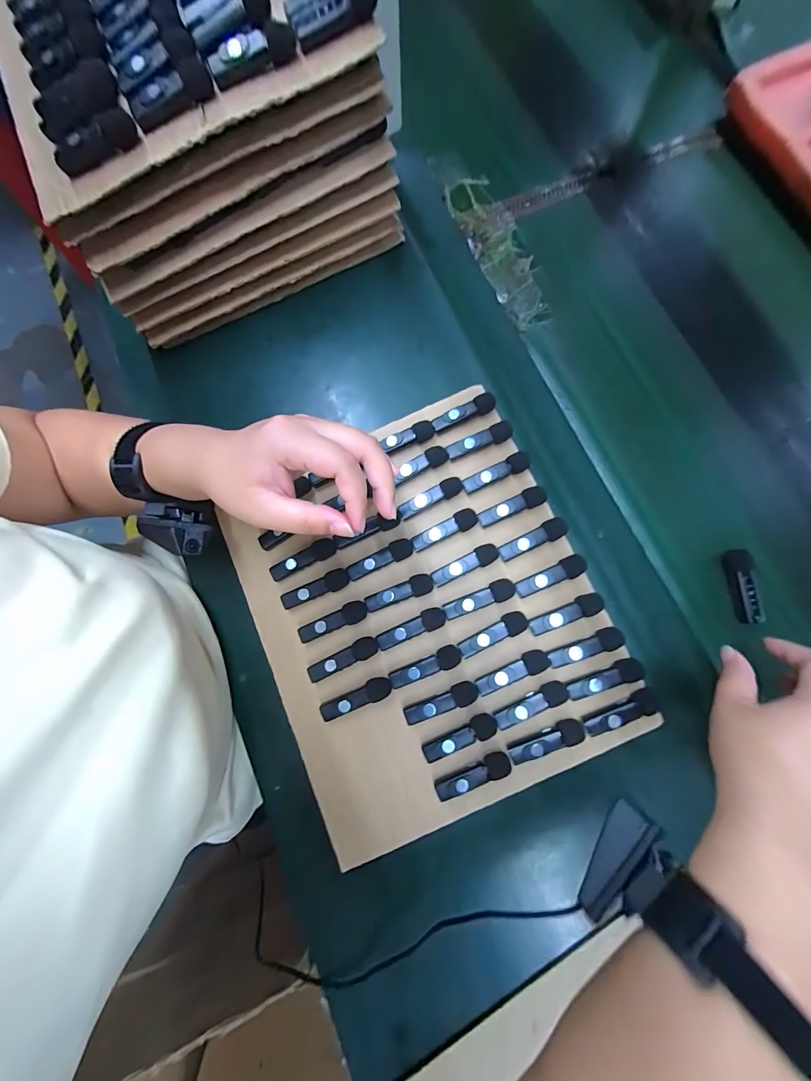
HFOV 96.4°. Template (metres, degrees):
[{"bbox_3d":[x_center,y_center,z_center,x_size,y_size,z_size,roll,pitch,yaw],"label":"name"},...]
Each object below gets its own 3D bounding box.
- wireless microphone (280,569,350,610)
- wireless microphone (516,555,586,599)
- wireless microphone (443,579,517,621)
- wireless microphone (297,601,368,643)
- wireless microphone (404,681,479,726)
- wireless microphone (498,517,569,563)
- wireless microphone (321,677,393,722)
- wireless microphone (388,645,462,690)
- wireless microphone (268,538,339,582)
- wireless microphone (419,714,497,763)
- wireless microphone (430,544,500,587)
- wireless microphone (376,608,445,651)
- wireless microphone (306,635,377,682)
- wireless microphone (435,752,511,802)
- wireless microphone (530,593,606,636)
[{"bbox_3d":[-0.083,0.047,0.339,0.066,0.013,0.019,-26,81,-4],"label":"wireless microphone"},{"bbox_3d":[0.130,0.032,0.324,0.065,0.010,0.019,-20,80,-3],"label":"wireless microphone"},{"bbox_3d":[0.066,0.053,0.329,0.065,0.018,0.019,-18,80,-3],"label":"wireless microphone"},{"bbox_3d":[-0.066,0.074,0.333,0.065,0.011,0.019,-21,80,-3],"label":"wireless microphone"},{"bbox_3d":[0.031,0.140,0.315,0.065,0.014,0.018,-19,80,-3],"label":"wireless microphone"},{"bbox_3d":[0.116,0.000,0.332,0.064,0.012,0.019,-25,80,-4],"label":"wireless microphone"},{"bbox_3d":[-0.044,0.139,0.321,0.064,0.013,0.019,-21,80,-3],"label":"wireless microphone"},{"bbox_3d":[0.017,0.112,0.321,0.065,0.012,0.018,-21,80,-3],"label":"wireless microphone"},{"bbox_3d":[-0.096,0.018,0.344,0.066,0.012,0.018,-25,80,-4],"label":"wireless microphone"},{"bbox_3d":[0.046,0.168,0.309,0.065,0.014,0.018,-26,81,-4],"label":"wireless microphone"},{"bbox_3d":[0.055,0.023,0.335,0.064,0.014,0.019,-22,80,-3],"label":"wireless microphone"},{"bbox_3d":[0.005,0.080,0.329,0.064,0.016,0.019,-21,80,-3],"label":"wireless microphone"},{"bbox_3d":[-0.056,0.107,0.326,0.066,0.013,0.018,-25,80,-4],"label":"wireless microphone"},{"bbox_3d":[0.056,0.197,0.303,0.064,0.013,0.019,-26,81,-4],"label":"wireless microphone"},{"bbox_3d":[0.140,0.064,0.317,0.065,0.011,0.018,-19,80,-3],"label":"wireless microphone"}]

